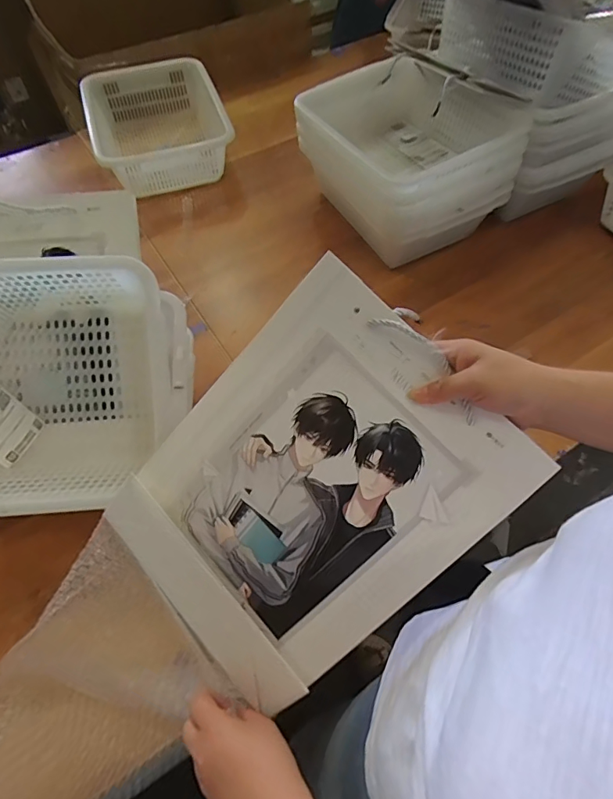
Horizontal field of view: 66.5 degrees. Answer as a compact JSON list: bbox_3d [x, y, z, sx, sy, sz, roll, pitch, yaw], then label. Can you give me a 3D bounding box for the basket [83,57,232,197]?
[{"bbox_3d":[-0.318,-0.586,1.013,0.270,0.134,0.299,-13,59,-7],"label":"basket"}]

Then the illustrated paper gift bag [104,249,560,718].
[{"bbox_3d":[-0.007,0.084,0.421,0.342,0.016,0.253,-46,79,11],"label":"illustrated paper gift bag"}]

